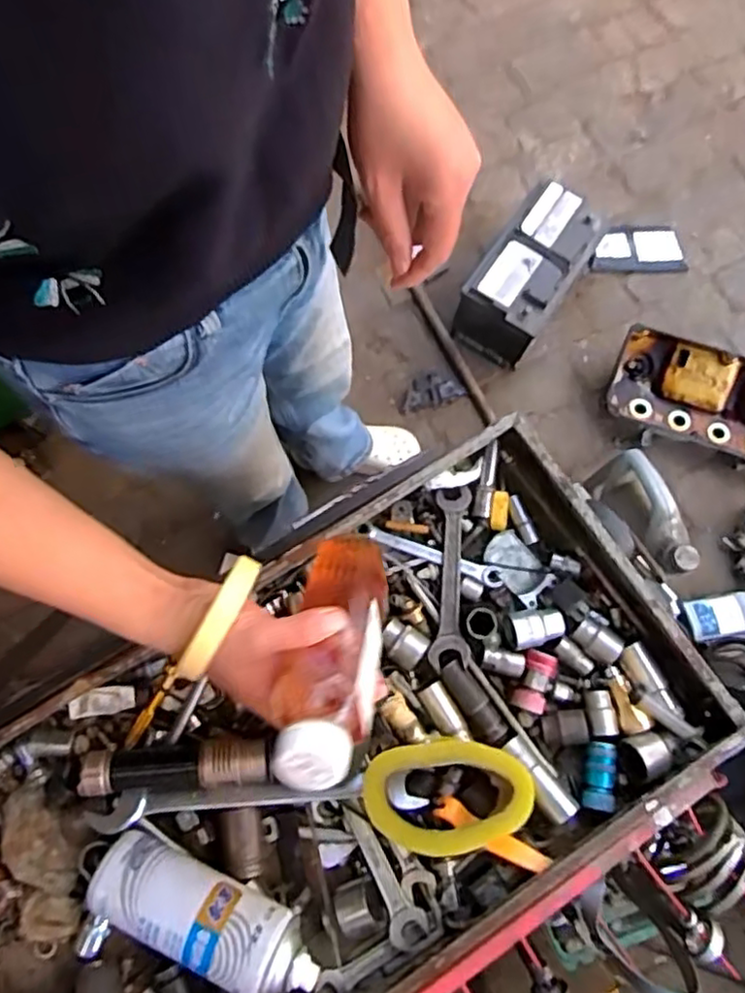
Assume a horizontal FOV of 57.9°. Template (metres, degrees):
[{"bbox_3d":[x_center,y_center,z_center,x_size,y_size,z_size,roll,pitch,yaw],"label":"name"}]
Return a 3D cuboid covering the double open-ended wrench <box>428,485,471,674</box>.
[{"bbox_3d":[0.074,0.074,0.639,0.035,0.008,0.171,2,76,1],"label":"double open-ended wrench"}]

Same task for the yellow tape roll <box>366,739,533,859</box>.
[{"bbox_3d":[0.062,0.245,0.552,0.134,0.018,0.084,-9,76,-2],"label":"yellow tape roll"}]

